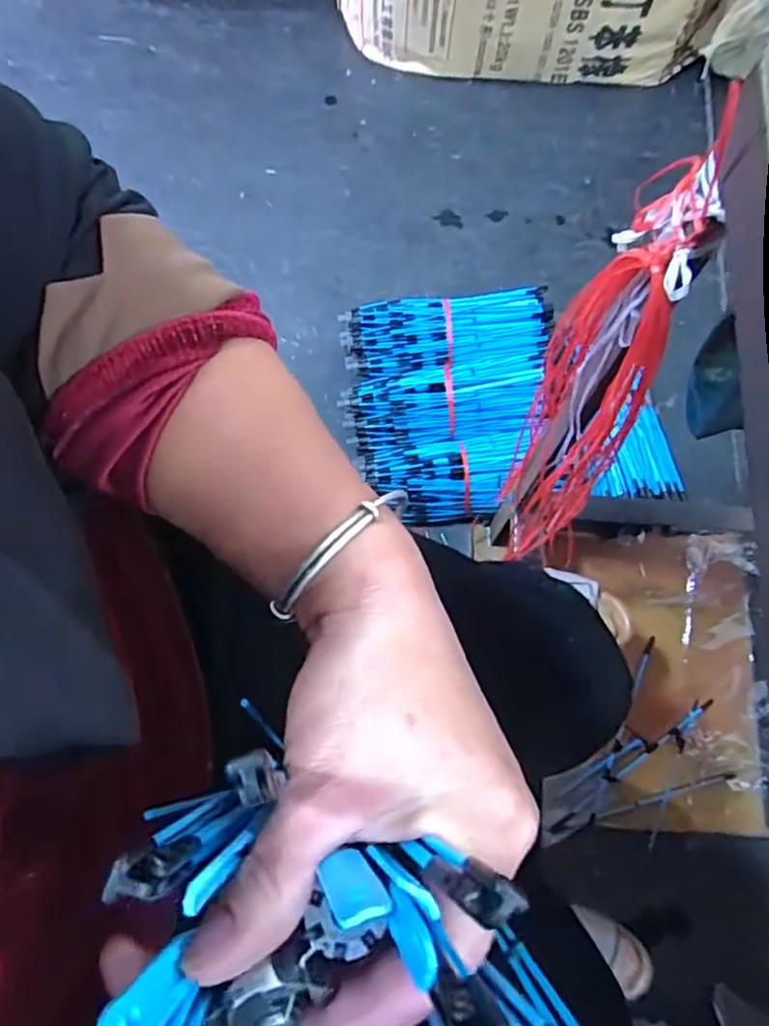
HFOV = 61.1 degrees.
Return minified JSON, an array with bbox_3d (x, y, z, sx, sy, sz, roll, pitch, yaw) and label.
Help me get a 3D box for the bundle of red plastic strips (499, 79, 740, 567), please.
[{"bbox_3d":[0.166,-0.080,0.554,0.062,0.471,0.130,7,74,1],"label":"bundle of red plastic strips"}]

